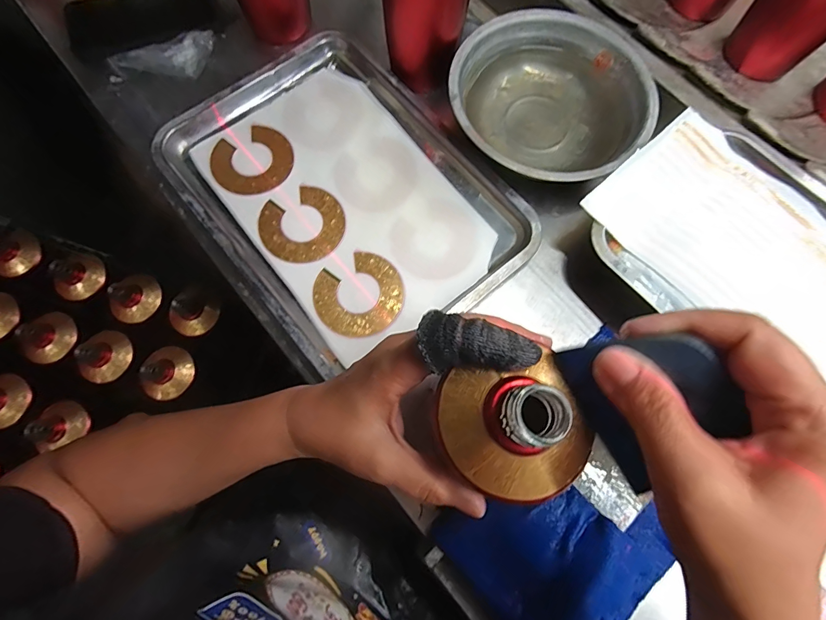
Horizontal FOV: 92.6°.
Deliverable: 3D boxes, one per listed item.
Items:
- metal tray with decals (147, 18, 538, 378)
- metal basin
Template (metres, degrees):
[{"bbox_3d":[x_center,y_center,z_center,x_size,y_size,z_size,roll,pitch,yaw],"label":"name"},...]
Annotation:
[{"bbox_3d":[-0.074,-0.120,0.399,0.255,0.026,0.339,-40,79,-10],"label":"metal tray with decals"},{"bbox_3d":[0.138,-0.213,0.404,0.192,0.042,0.198,0,77,2],"label":"metal basin"}]

